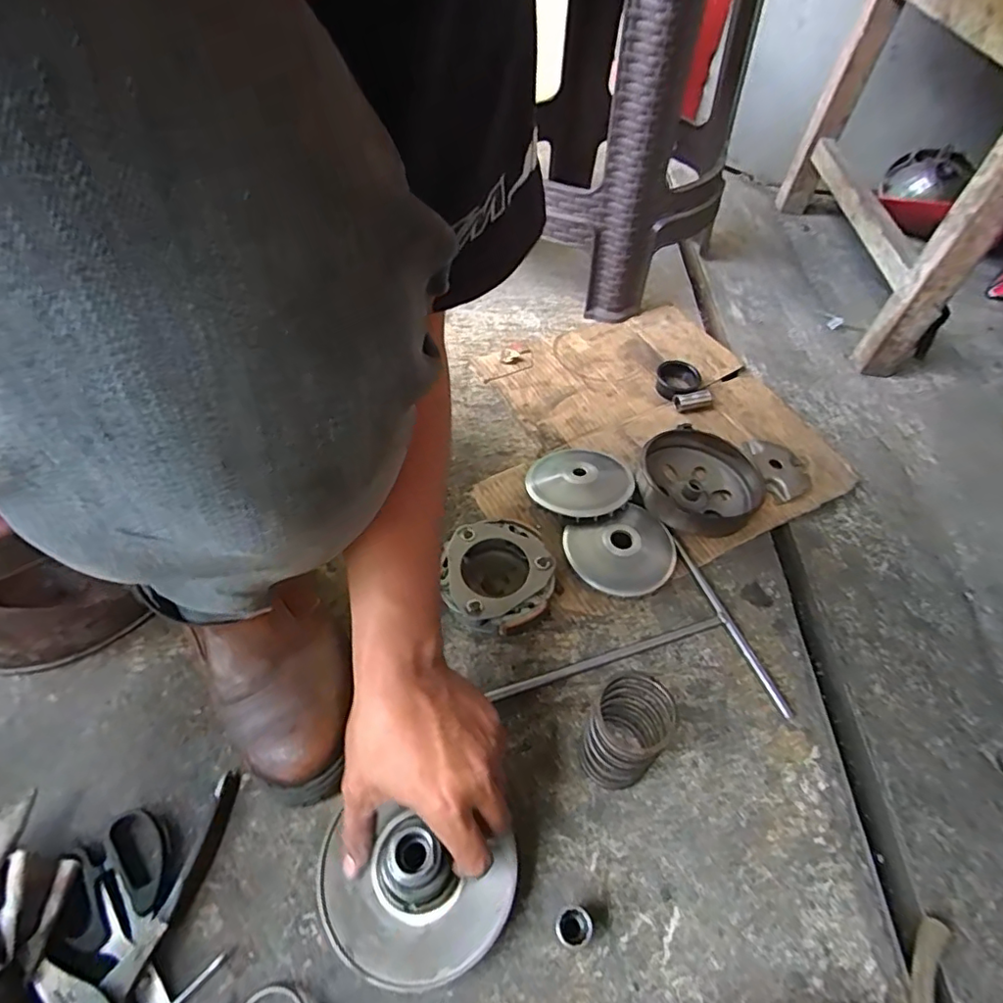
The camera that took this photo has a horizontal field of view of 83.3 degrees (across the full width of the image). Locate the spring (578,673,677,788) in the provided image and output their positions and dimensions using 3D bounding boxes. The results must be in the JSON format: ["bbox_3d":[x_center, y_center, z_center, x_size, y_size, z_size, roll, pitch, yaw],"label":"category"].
[{"bbox_3d":[0.091,0.175,0.428,0.050,0.102,0.057,33,56,18],"label":"spring"}]

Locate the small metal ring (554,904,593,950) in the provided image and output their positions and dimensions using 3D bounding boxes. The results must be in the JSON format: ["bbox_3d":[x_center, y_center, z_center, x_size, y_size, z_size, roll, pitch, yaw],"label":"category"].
[{"bbox_3d":[0.048,0.291,0.385,0.021,0.036,0.025,-10,54,-13],"label":"small metal ring"}]

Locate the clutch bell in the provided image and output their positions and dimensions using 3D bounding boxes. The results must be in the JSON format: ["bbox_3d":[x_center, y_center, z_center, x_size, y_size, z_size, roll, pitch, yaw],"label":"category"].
[{"bbox_3d":[0.209,-0.020,0.610,0.129,0.050,0.139,3,52,-4],"label":"clutch bell"}]

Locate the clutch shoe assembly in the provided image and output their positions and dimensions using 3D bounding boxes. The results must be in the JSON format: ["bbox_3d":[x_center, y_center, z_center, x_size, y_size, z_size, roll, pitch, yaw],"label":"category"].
[{"bbox_3d":[-0.004,0.072,0.544,0.103,0.034,0.111,3,52,-4],"label":"clutch shoe assembly"}]

